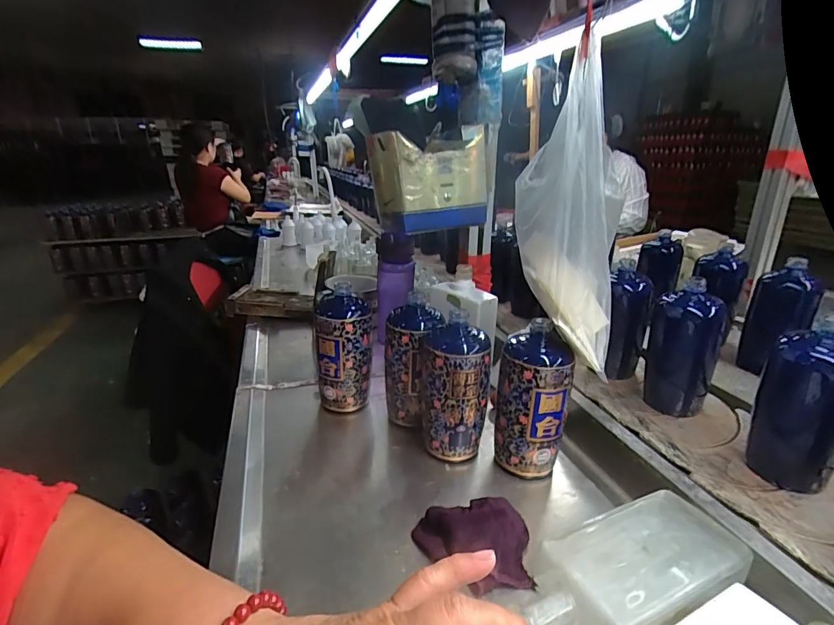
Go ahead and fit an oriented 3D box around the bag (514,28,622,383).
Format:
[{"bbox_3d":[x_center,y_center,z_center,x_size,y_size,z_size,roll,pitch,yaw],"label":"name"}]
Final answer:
[{"bbox_3d":[0.163,-0.110,0.464,0.110,0.288,0.108,6,22,15],"label":"bag"}]

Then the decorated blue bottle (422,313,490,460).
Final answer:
[{"bbox_3d":[0.045,0.097,0.537,0.083,0.174,0.070,2,21,5],"label":"decorated blue bottle"}]

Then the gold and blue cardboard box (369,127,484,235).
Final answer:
[{"bbox_3d":[0.016,-0.193,0.628,0.154,0.128,0.104,-5,22,-14],"label":"gold and blue cardboard box"}]

